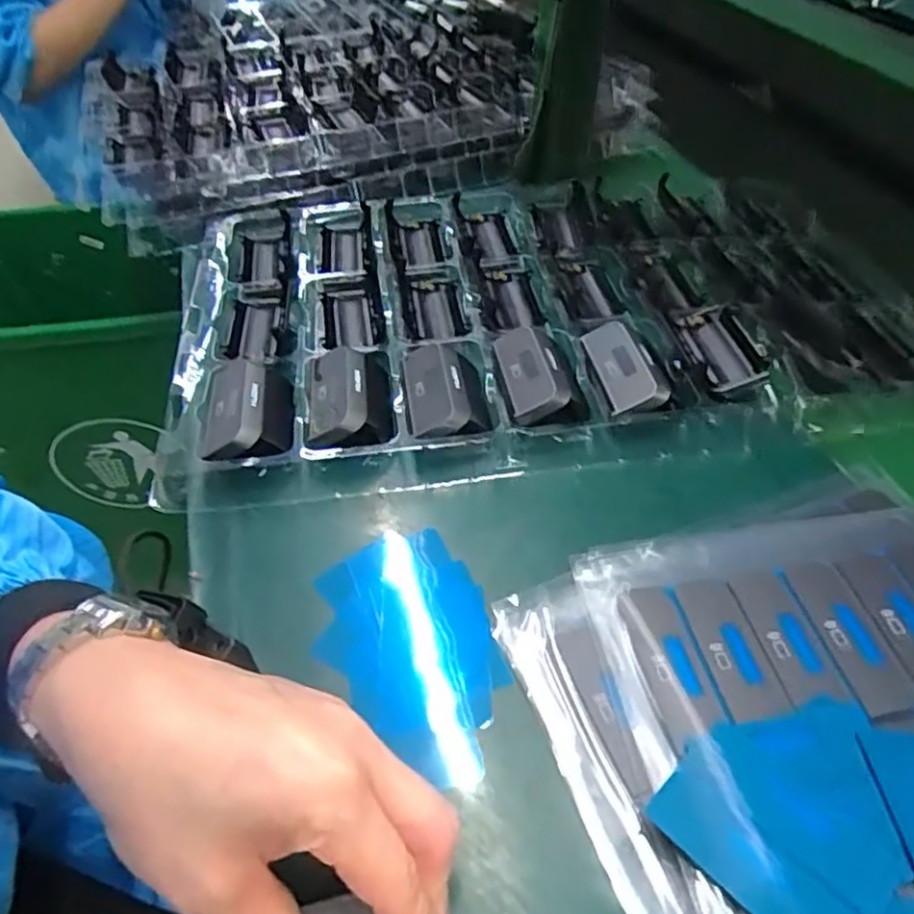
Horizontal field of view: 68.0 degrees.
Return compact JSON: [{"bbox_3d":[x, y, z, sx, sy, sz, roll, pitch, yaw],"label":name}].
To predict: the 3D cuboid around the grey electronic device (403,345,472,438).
[{"bbox_3d":[-0.013,-0.041,0.408,0.036,0.012,0.076,-19,47,9],"label":"grey electronic device"}]

